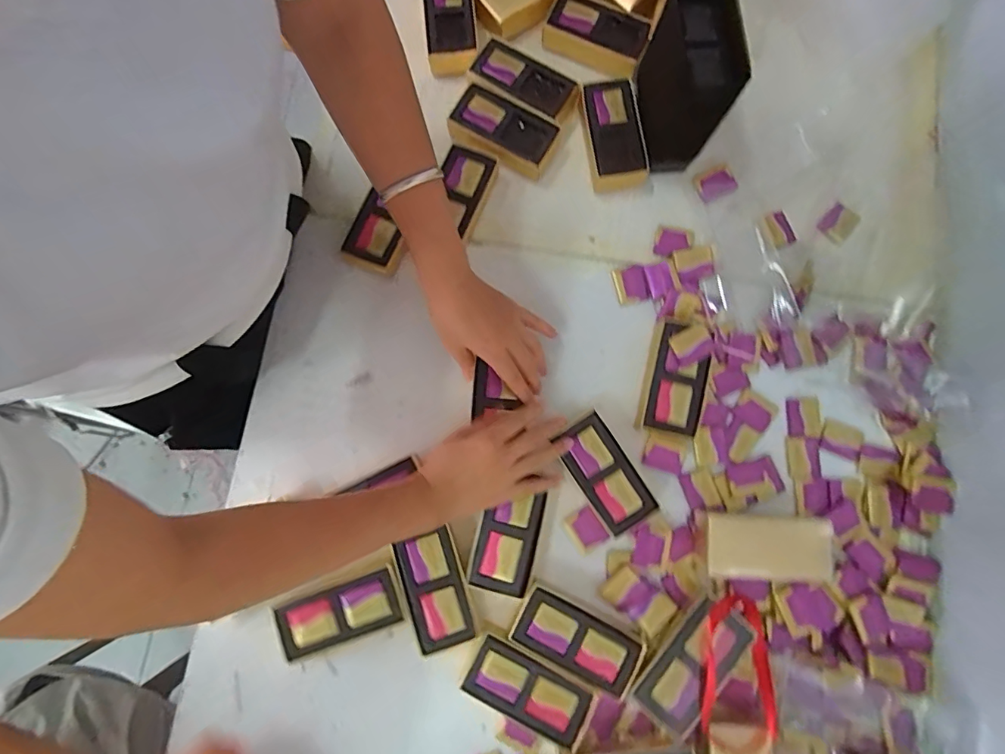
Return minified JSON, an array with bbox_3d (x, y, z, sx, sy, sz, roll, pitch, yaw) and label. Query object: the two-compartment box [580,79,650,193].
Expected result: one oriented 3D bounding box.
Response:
[{"bbox_3d":[0.121,-0.268,0.546,0.057,0.035,0.113,-11,80,-1],"label":"two-compartment box"}]

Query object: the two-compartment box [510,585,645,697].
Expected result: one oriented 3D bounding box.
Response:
[{"bbox_3d":[0.068,0.242,0.459,0.114,0.031,0.054,27,81,6],"label":"two-compartment box"}]

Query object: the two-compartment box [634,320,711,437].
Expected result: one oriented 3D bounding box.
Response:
[{"bbox_3d":[0.175,0.003,0.500,0.051,0.032,0.110,15,80,4],"label":"two-compartment box"}]

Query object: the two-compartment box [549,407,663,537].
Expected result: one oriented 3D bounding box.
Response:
[{"bbox_3d":[0.097,0.093,0.482,0.054,0.039,0.112,-33,81,-5],"label":"two-compartment box"}]

